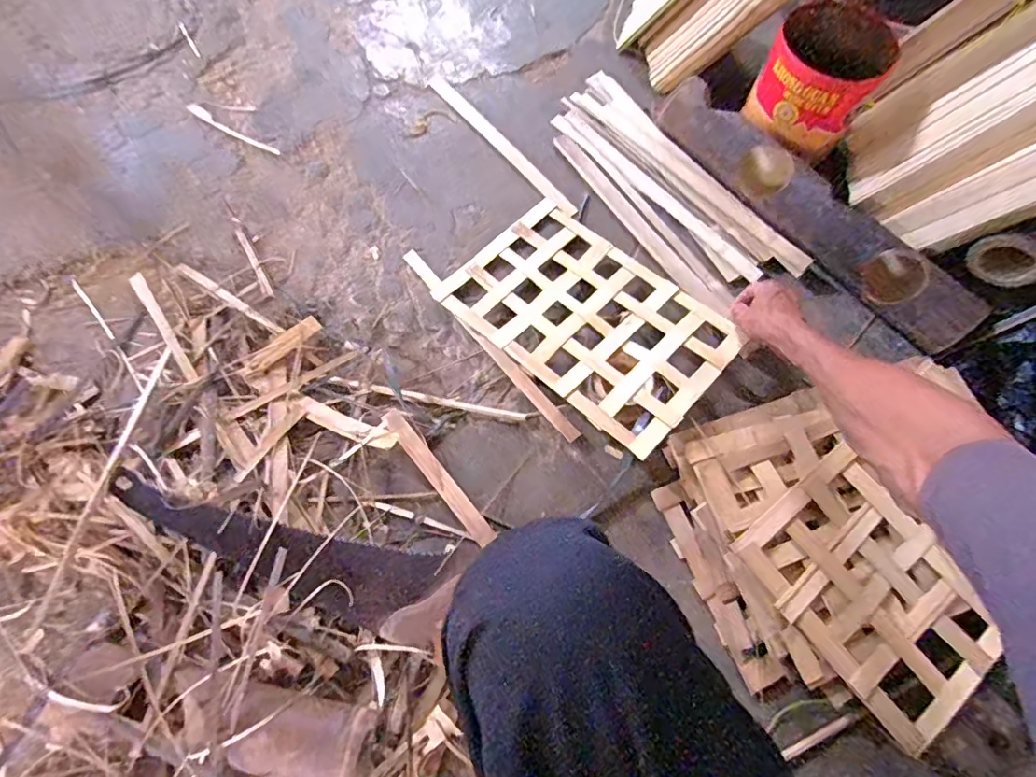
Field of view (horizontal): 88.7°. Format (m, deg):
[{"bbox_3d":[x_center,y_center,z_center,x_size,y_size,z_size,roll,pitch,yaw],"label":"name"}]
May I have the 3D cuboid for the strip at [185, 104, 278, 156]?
[{"bbox_3d":[-0.439,-0.396,0.812,0.177,0.004,0.019,31,73,10],"label":"strip"}]

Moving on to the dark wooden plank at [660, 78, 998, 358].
[{"bbox_3d":[0.394,-0.248,0.733,0.081,0.067,0.505,-38,75,-13],"label":"dark wooden plank"}]

